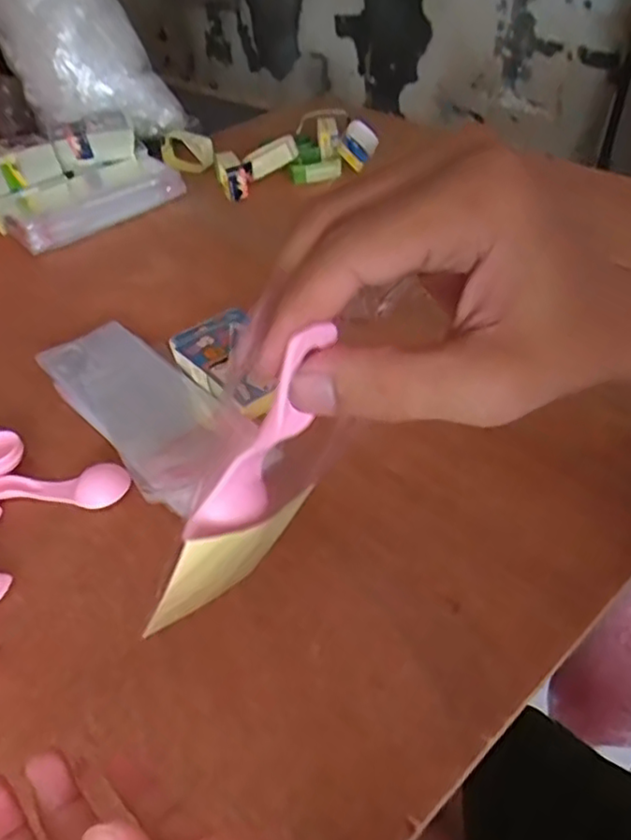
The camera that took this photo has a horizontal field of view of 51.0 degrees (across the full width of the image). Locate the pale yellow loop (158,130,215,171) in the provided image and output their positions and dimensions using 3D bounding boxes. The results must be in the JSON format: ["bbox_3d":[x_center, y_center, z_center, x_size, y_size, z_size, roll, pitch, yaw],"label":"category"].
[{"bbox_3d":[-0.169,-0.355,0.873,0.078,0.043,0.027,23,49,28],"label":"pale yellow loop"}]

